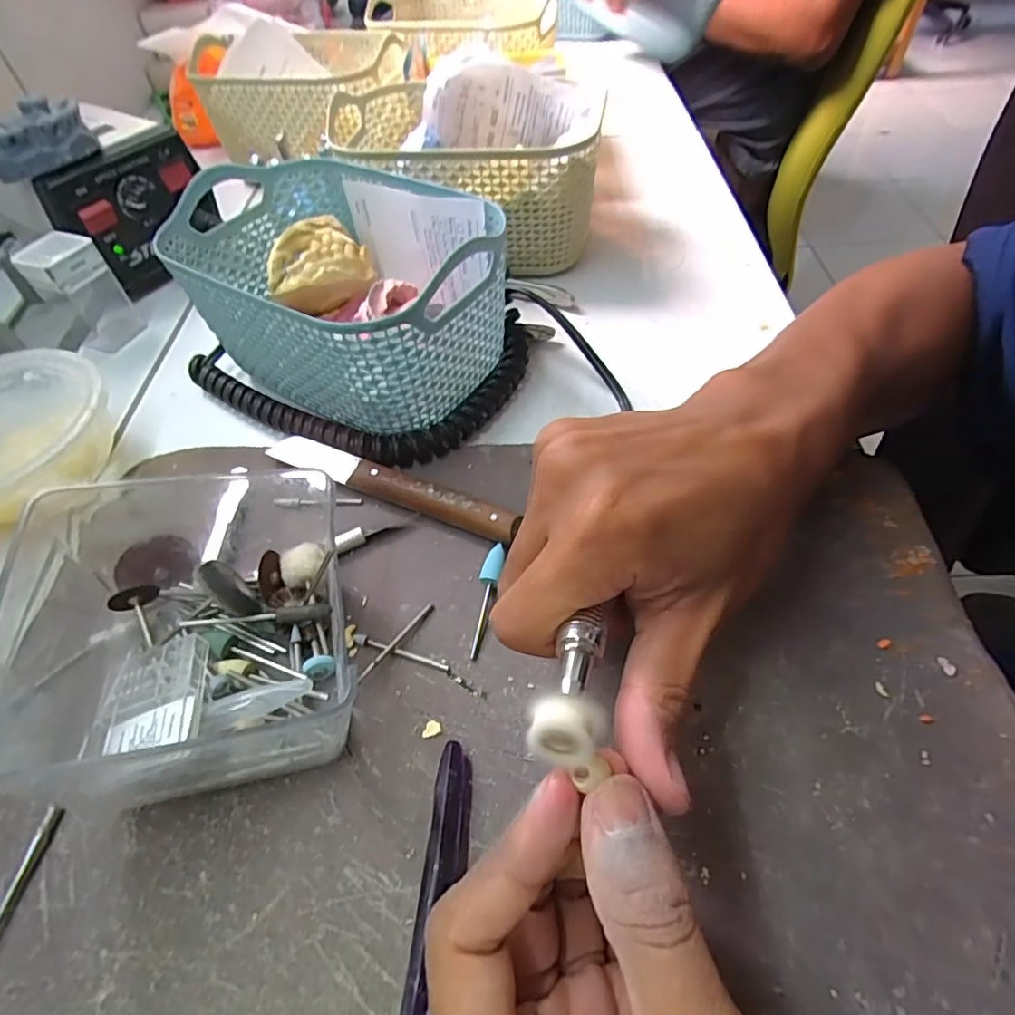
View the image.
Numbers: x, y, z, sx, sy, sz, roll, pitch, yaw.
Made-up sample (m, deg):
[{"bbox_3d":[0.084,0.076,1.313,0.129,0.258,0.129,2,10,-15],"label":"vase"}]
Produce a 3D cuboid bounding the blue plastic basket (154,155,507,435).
[{"bbox_3d":[-0.086,-0.115,0.313,0.170,0.083,0.114,30,60,24],"label":"blue plastic basket"}]

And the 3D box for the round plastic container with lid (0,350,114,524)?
[{"bbox_3d":[-0.247,-0.029,0.285,0.101,0.038,0.100,-2,52,2],"label":"round plastic container with lid"}]

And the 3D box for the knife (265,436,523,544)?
[{"bbox_3d":[-0.053,-0.008,0.270,0.124,0.016,0.014,19,56,17],"label":"knife"}]

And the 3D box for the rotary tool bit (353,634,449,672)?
[{"bbox_3d":[-0.043,0.057,0.228,0.041,0.004,0.004,13,54,13],"label":"rotary tool bit"}]

